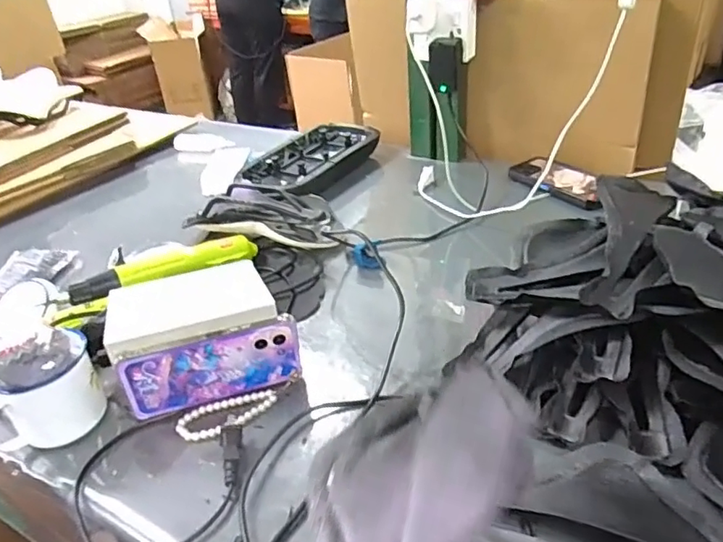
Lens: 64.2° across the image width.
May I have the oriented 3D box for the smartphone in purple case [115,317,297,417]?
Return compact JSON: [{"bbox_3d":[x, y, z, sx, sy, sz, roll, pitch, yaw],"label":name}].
[{"bbox_3d":[-0.140,0.097,0.554,0.163,0.070,0.011,-15,35,-13],"label":"smartphone in purple case"}]

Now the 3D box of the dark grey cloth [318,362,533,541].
[{"bbox_3d":[0.004,0.145,0.256,0.100,0.055,0.231,11,51,22],"label":"dark grey cloth"}]

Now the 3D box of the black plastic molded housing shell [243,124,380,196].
[{"bbox_3d":[-0.088,-0.188,1.018,0.157,0.049,0.282,14,39,26],"label":"black plastic molded housing shell"}]

